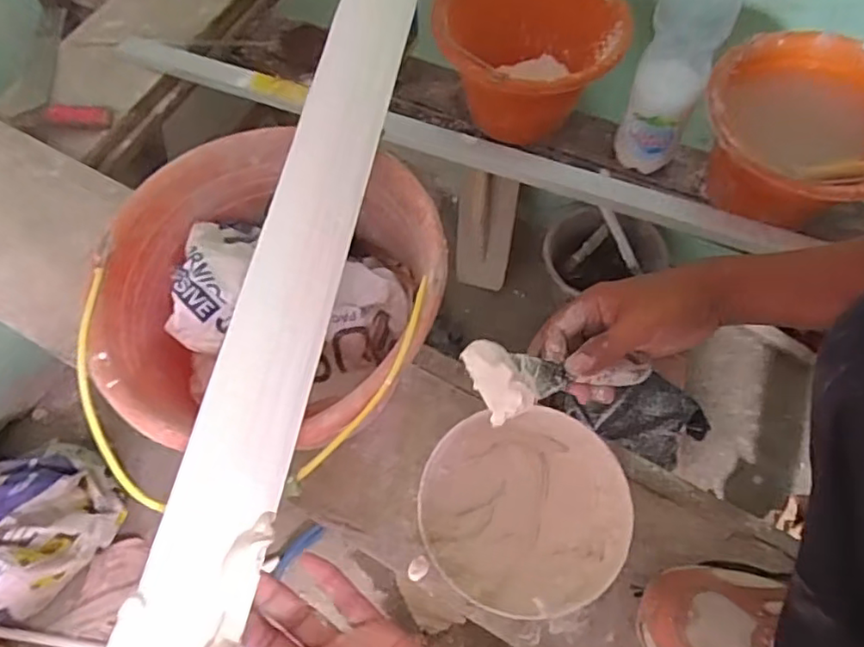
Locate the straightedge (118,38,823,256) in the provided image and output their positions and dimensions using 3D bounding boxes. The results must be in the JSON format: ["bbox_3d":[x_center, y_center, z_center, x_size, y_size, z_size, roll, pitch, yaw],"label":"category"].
[{"bbox_3d":[-0.007,-0.253,0.809,0.938,0.033,0.042,20,65,11],"label":"straightedge"}]

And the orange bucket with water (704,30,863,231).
[{"bbox_3d":[0.466,-0.228,0.781,0.255,0.170,0.236,0,63,1],"label":"orange bucket with water"}]

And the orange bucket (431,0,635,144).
[{"bbox_3d":[0.141,-0.381,0.861,0.250,0.188,0.258,0,63,1],"label":"orange bucket"}]

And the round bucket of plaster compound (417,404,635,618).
[{"bbox_3d":[0.081,0.161,0.546,0.176,0.060,0.179,0,63,1],"label":"round bucket of plaster compound"}]

